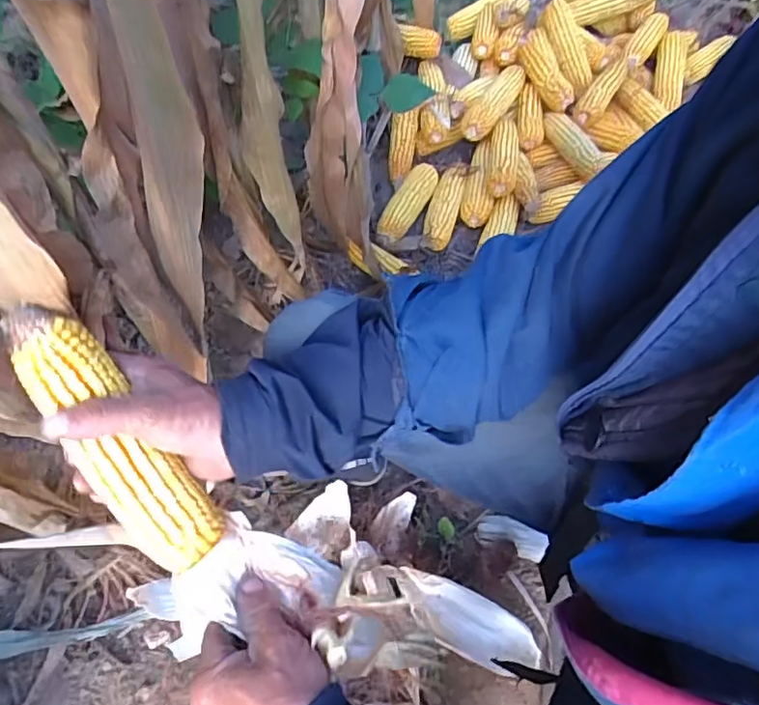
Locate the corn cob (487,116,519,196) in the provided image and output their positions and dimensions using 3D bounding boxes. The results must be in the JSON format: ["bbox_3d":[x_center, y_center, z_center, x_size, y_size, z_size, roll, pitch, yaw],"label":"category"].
[{"bbox_3d":[0.235,-0.371,1.112,0.055,0.058,0.191,8,62,2],"label":"corn cob"}]

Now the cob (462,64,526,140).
[{"bbox_3d":[0.233,-0.497,1.173,0.064,0.053,0.208,34,65,15],"label":"cob"}]

